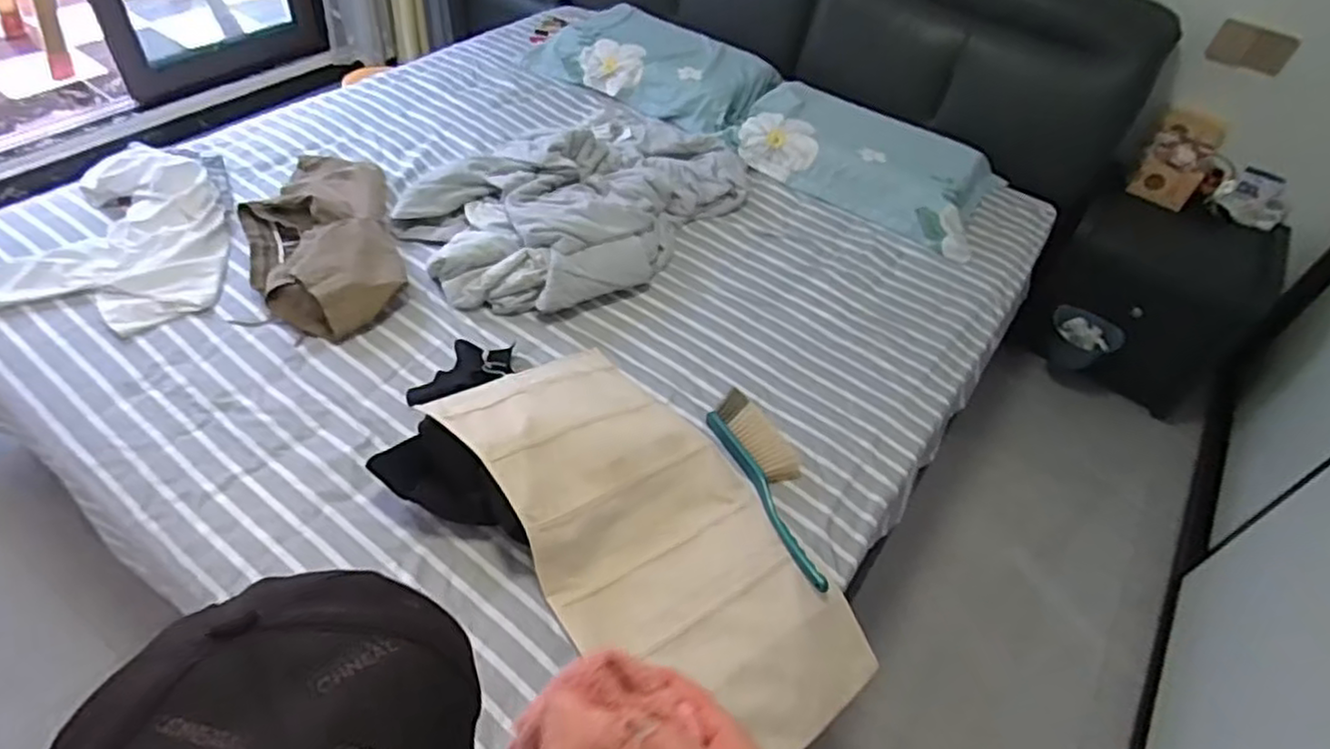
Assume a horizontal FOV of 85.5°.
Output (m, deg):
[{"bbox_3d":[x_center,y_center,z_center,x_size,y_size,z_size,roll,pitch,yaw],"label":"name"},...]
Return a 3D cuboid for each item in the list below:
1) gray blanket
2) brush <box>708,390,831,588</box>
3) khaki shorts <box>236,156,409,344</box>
[{"bbox_3d":[-0.171,-0.426,1.651,0.500,0.135,0.855,36,52,24],"label":"gray blanket"},{"bbox_3d":[0.186,0.174,1.188,0.104,0.037,0.382,-14,50,-21],"label":"brush"},{"bbox_3d":[-0.705,-0.300,1.480,0.295,0.121,0.588,-12,49,-19],"label":"khaki shorts"}]

